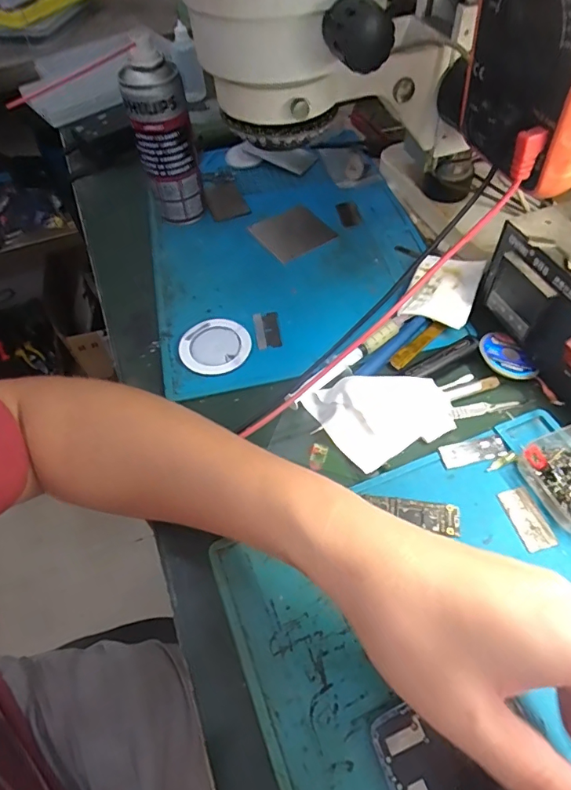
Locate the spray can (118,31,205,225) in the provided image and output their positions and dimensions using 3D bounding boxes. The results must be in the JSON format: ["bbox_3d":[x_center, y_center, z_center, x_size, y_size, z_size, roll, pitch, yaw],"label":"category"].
[{"bbox_3d":[-0.109,-0.231,0.435,0.048,0.151,0.052,-2,55,3],"label":"spray can"}]

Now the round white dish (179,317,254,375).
[{"bbox_3d":[-0.057,-0.040,0.383,0.055,0.007,0.055,-2,55,3],"label":"round white dish"}]

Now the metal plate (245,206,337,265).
[{"bbox_3d":[0.004,-0.161,0.469,0.061,0.010,0.070,-33,55,-12],"label":"metal plate"}]

